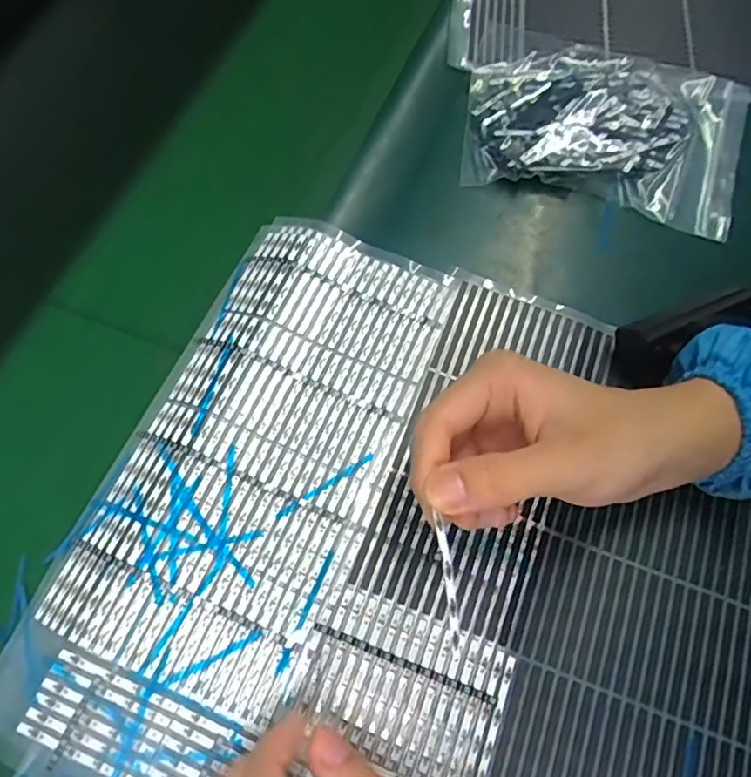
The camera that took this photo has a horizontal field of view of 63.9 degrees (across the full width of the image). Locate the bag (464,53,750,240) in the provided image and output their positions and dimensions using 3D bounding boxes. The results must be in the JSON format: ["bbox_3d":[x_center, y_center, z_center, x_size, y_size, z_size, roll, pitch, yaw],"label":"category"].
[{"bbox_3d":[0.155,-0.176,0.408,0.178,0.024,0.125,12,67,5],"label":"bag"}]

